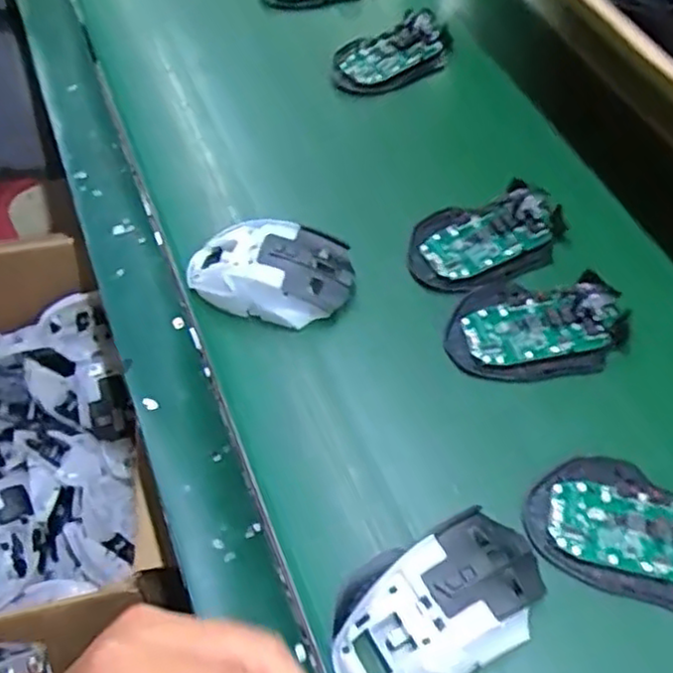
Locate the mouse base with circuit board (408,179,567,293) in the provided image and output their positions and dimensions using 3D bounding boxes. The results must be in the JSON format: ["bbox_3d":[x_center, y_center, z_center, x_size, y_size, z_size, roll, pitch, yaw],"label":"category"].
[{"bbox_3d":[0.103,-0.072,0.497,0.114,0.019,0.066,-19,57,-10],"label":"mouse base with circuit board"}]

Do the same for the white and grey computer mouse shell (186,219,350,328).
[{"bbox_3d":[-0.046,-0.046,0.482,0.116,0.037,0.065,6,56,7],"label":"white and grey computer mouse shell"}]

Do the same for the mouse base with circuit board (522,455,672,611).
[{"bbox_3d":[0.164,0.103,0.387,0.114,0.020,0.069,18,59,15],"label":"mouse base with circuit board"}]

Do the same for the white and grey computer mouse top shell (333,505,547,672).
[{"bbox_3d":[0.050,0.135,0.362,0.114,0.033,0.072,-19,57,-10],"label":"white and grey computer mouse top shell"}]

